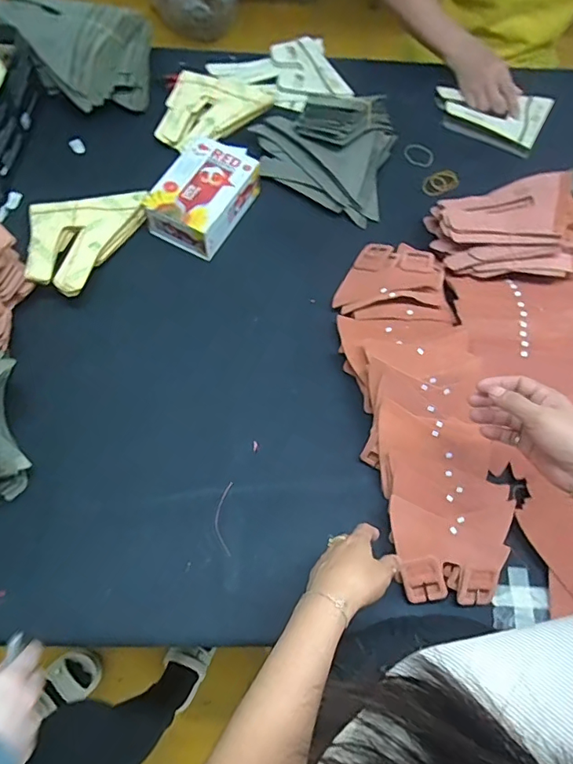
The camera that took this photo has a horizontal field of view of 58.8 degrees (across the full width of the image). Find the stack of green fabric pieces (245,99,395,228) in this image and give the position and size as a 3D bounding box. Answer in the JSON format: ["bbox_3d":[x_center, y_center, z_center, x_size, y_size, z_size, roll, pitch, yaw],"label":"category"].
[{"bbox_3d":[0.059,-0.392,0.812,0.223,0.095,0.223,13,68,2],"label":"stack of green fabric pieces"}]

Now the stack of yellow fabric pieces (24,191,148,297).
[{"bbox_3d":[-0.286,-0.201,0.746,0.166,0.042,0.178,-9,69,-7],"label":"stack of yellow fabric pieces"}]

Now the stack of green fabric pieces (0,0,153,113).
[{"bbox_3d":[-0.354,-0.533,0.836,0.235,0.093,0.166,2,68,-2],"label":"stack of green fabric pieces"}]

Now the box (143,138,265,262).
[{"bbox_3d":[-0.125,-0.283,0.776,0.121,0.069,0.158,25,69,7],"label":"box"}]

